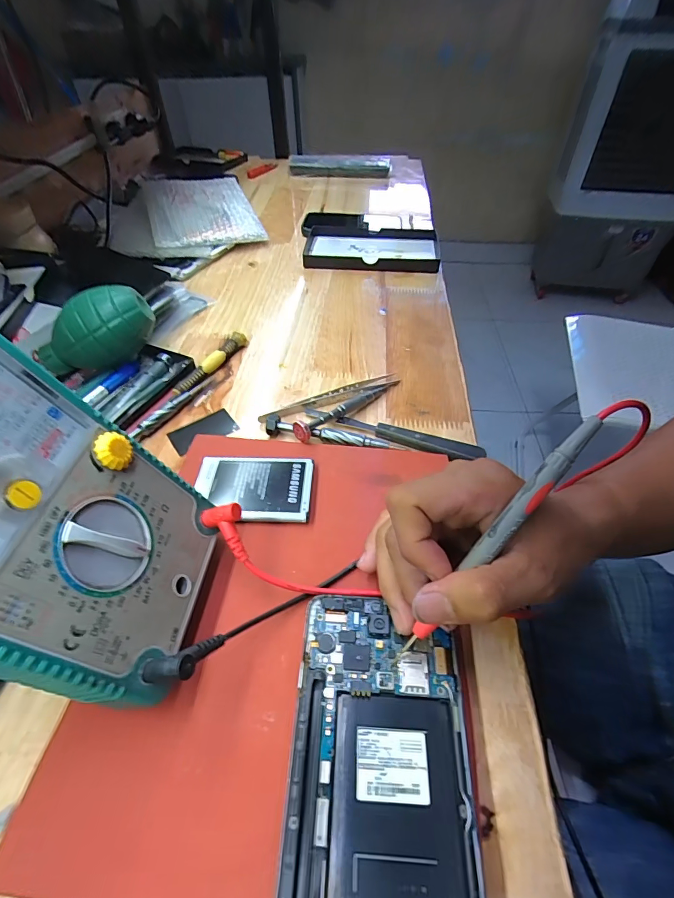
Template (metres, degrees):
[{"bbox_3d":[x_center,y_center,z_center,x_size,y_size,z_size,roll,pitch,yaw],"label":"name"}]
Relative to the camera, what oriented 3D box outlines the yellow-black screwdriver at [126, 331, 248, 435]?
[{"bbox_3d":[-0.130,-0.062,0.366,0.012,0.015,0.148,22,51,18],"label":"yellow-black screwdriver"}]

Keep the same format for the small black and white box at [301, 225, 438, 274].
[{"bbox_3d":[0.048,-0.269,0.552,0.178,0.020,0.119,3,48,2],"label":"small black and white box"}]

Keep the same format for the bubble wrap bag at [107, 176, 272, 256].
[{"bbox_3d":[-0.223,-0.338,0.598,0.201,0.038,0.252,-16,50,-15],"label":"bubble wrap bag"}]

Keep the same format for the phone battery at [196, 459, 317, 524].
[{"bbox_3d":[-0.058,0.027,0.282,0.080,0.008,0.050,3,48,2],"label":"phone battery"}]

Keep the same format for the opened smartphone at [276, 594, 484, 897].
[{"bbox_3d":[0.018,0.139,0.179,0.076,0.005,0.145,3,48,2],"label":"opened smartphone"}]

